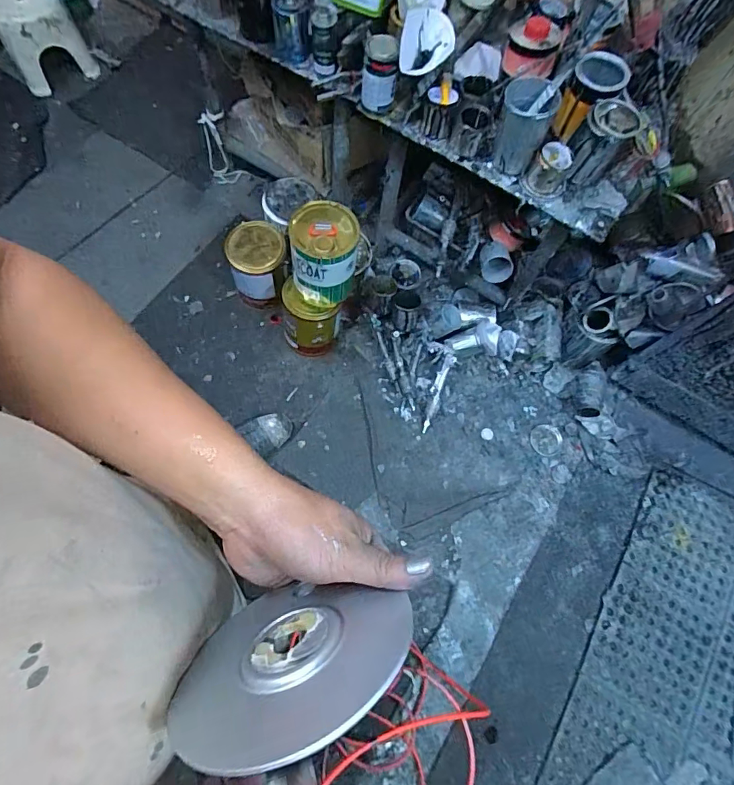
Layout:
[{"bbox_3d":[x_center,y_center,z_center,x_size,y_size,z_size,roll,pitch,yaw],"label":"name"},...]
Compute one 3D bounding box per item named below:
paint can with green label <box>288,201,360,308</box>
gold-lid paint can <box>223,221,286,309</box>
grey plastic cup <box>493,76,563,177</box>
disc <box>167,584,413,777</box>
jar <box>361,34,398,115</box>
[{"bbox_3d":[-0.106,-0.350,1.205,0.165,0.206,0.188,-2,71,-6],"label":"paint can with green label"},{"bbox_3d":[-0.309,-0.359,1.390,0.167,0.213,0.147,-20,73,-12],"label":"gold-lid paint can"},{"bbox_3d":[0.315,-0.541,0.969,0.096,0.137,0.105,1,70,-2],"label":"grey plastic cup"},{"bbox_3d":[-0.044,0.148,0.267,0.135,0.118,0.008,-16,100,18],"label":"disc"},{"bbox_3d":[0.027,-0.670,0.997,0.071,0.120,0.079,6,70,-3],"label":"jar"}]

